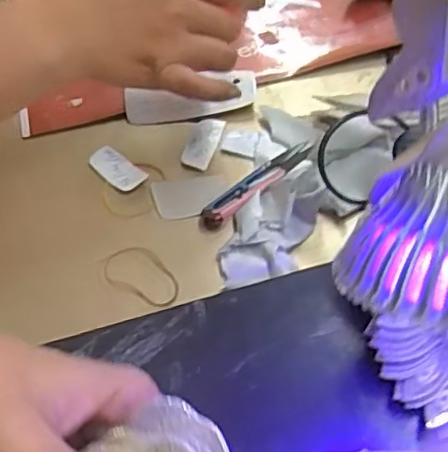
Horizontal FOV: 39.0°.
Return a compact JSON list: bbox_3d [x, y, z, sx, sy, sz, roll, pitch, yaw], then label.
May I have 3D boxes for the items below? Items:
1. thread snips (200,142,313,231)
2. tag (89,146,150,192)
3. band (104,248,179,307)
[{"bbox_3d":[0.024,-0.032,0.451,0.101,0.008,0.020,-36,60,-21],"label":"thread snips"},{"bbox_3d":[-0.079,-0.042,0.470,0.021,0.006,0.048,-40,62,-22],"label":"tag"},{"bbox_3d":[-0.052,0.032,0.419,0.056,0.004,0.032,24,59,19],"label":"band"}]

